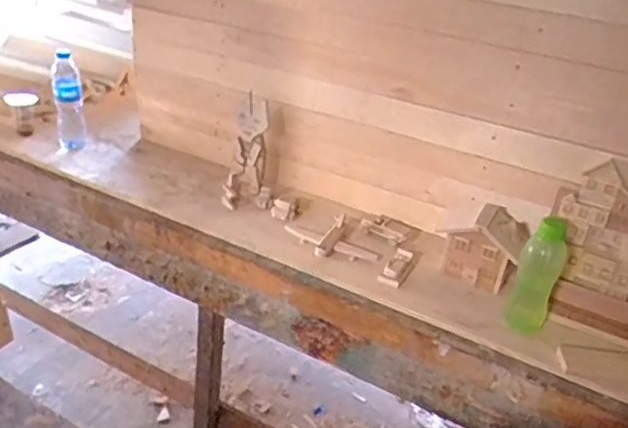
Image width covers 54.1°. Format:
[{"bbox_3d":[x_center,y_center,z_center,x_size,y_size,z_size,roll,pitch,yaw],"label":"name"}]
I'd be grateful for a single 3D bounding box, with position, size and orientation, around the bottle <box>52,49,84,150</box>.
[{"bbox_3d":[-0.588,-0.270,1.471,0.069,0.210,0.082,-8,32,-19],"label":"bottle"}]

